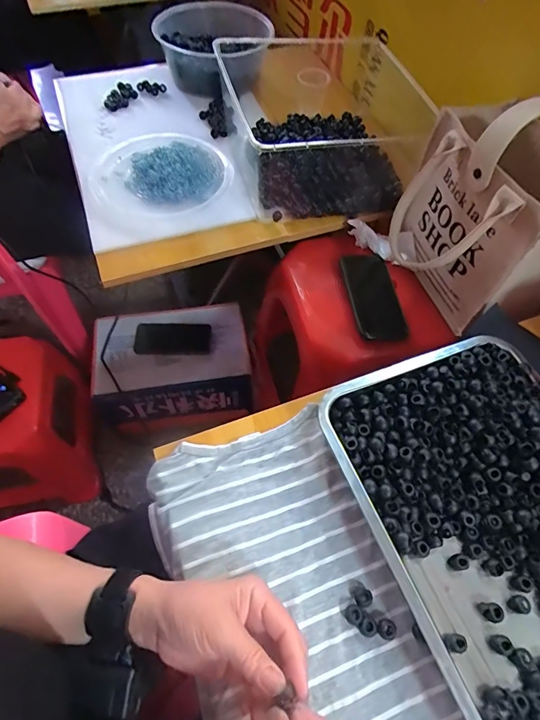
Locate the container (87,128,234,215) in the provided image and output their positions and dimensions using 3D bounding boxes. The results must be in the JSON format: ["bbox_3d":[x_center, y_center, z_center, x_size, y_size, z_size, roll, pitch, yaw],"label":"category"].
[{"bbox_3d":[-0.186,-0.321,0.701,0.239,0.043,0.205,-16,62,-11],"label":"container"}]

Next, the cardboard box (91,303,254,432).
[{"bbox_3d":[-0.217,0.014,0.953,0.324,0.164,0.210,-9,61,-7],"label":"cardboard box"}]

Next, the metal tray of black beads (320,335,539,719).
[{"bbox_3d":[0.217,0.146,0.388,0.241,0.051,0.335,-20,63,-13],"label":"metal tray of black beads"}]

